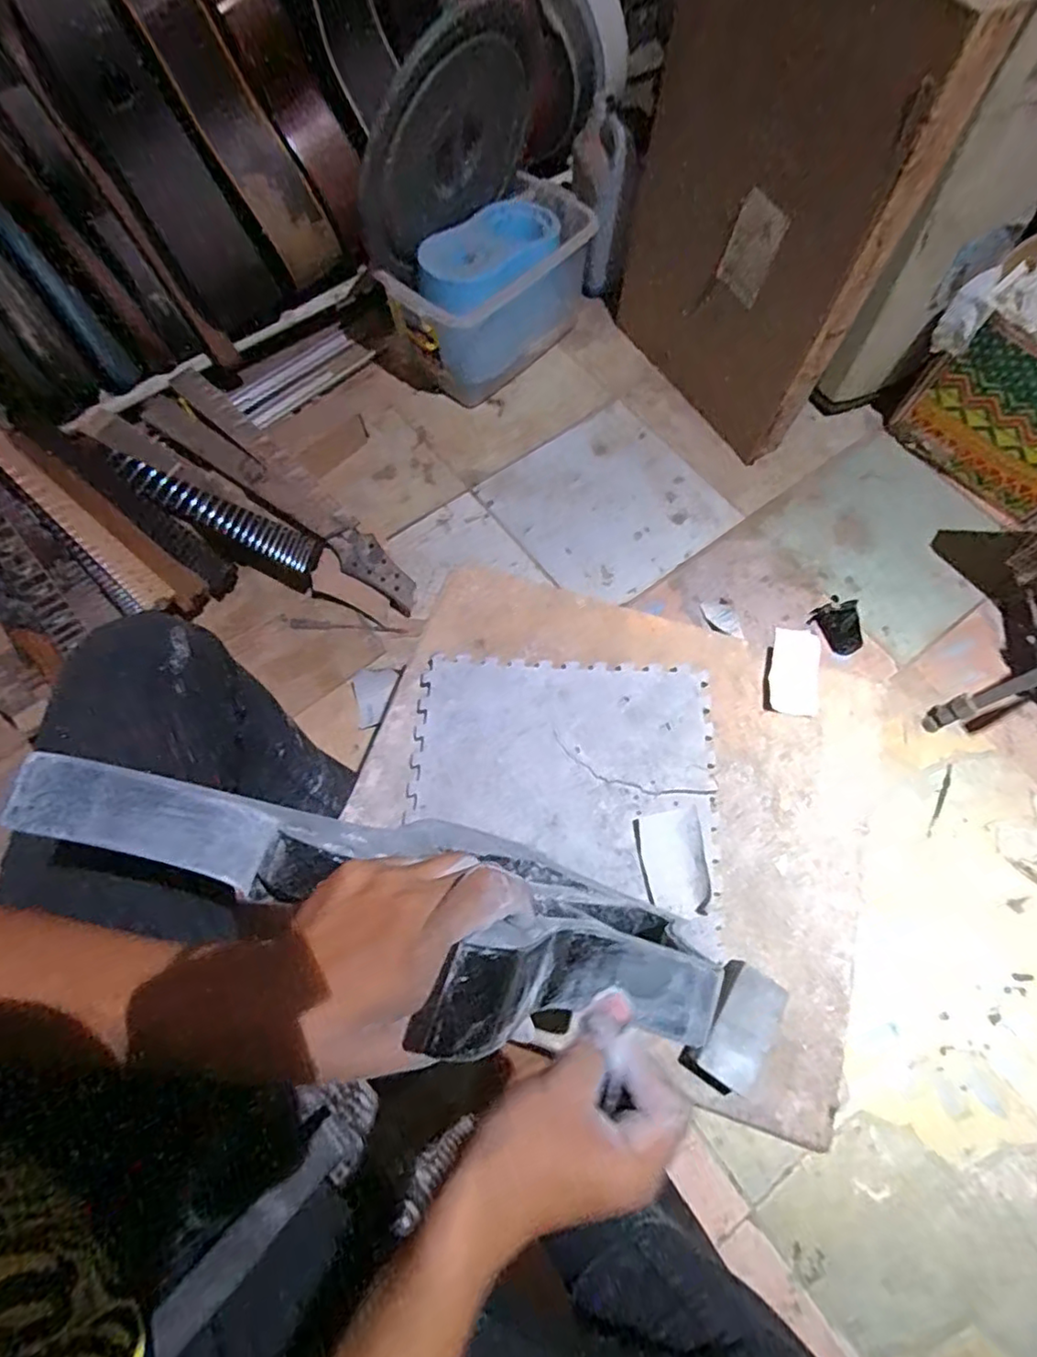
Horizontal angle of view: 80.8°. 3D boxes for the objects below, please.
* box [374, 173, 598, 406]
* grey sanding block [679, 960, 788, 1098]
[{"bbox_3d":[-0.039,-0.833,1.307,0.472,0.218,0.243,-34,72,-9],"label":"box"},{"bbox_3d":[0.187,0.303,0.527,0.050,0.041,0.100,30,72,11],"label":"grey sanding block"}]

